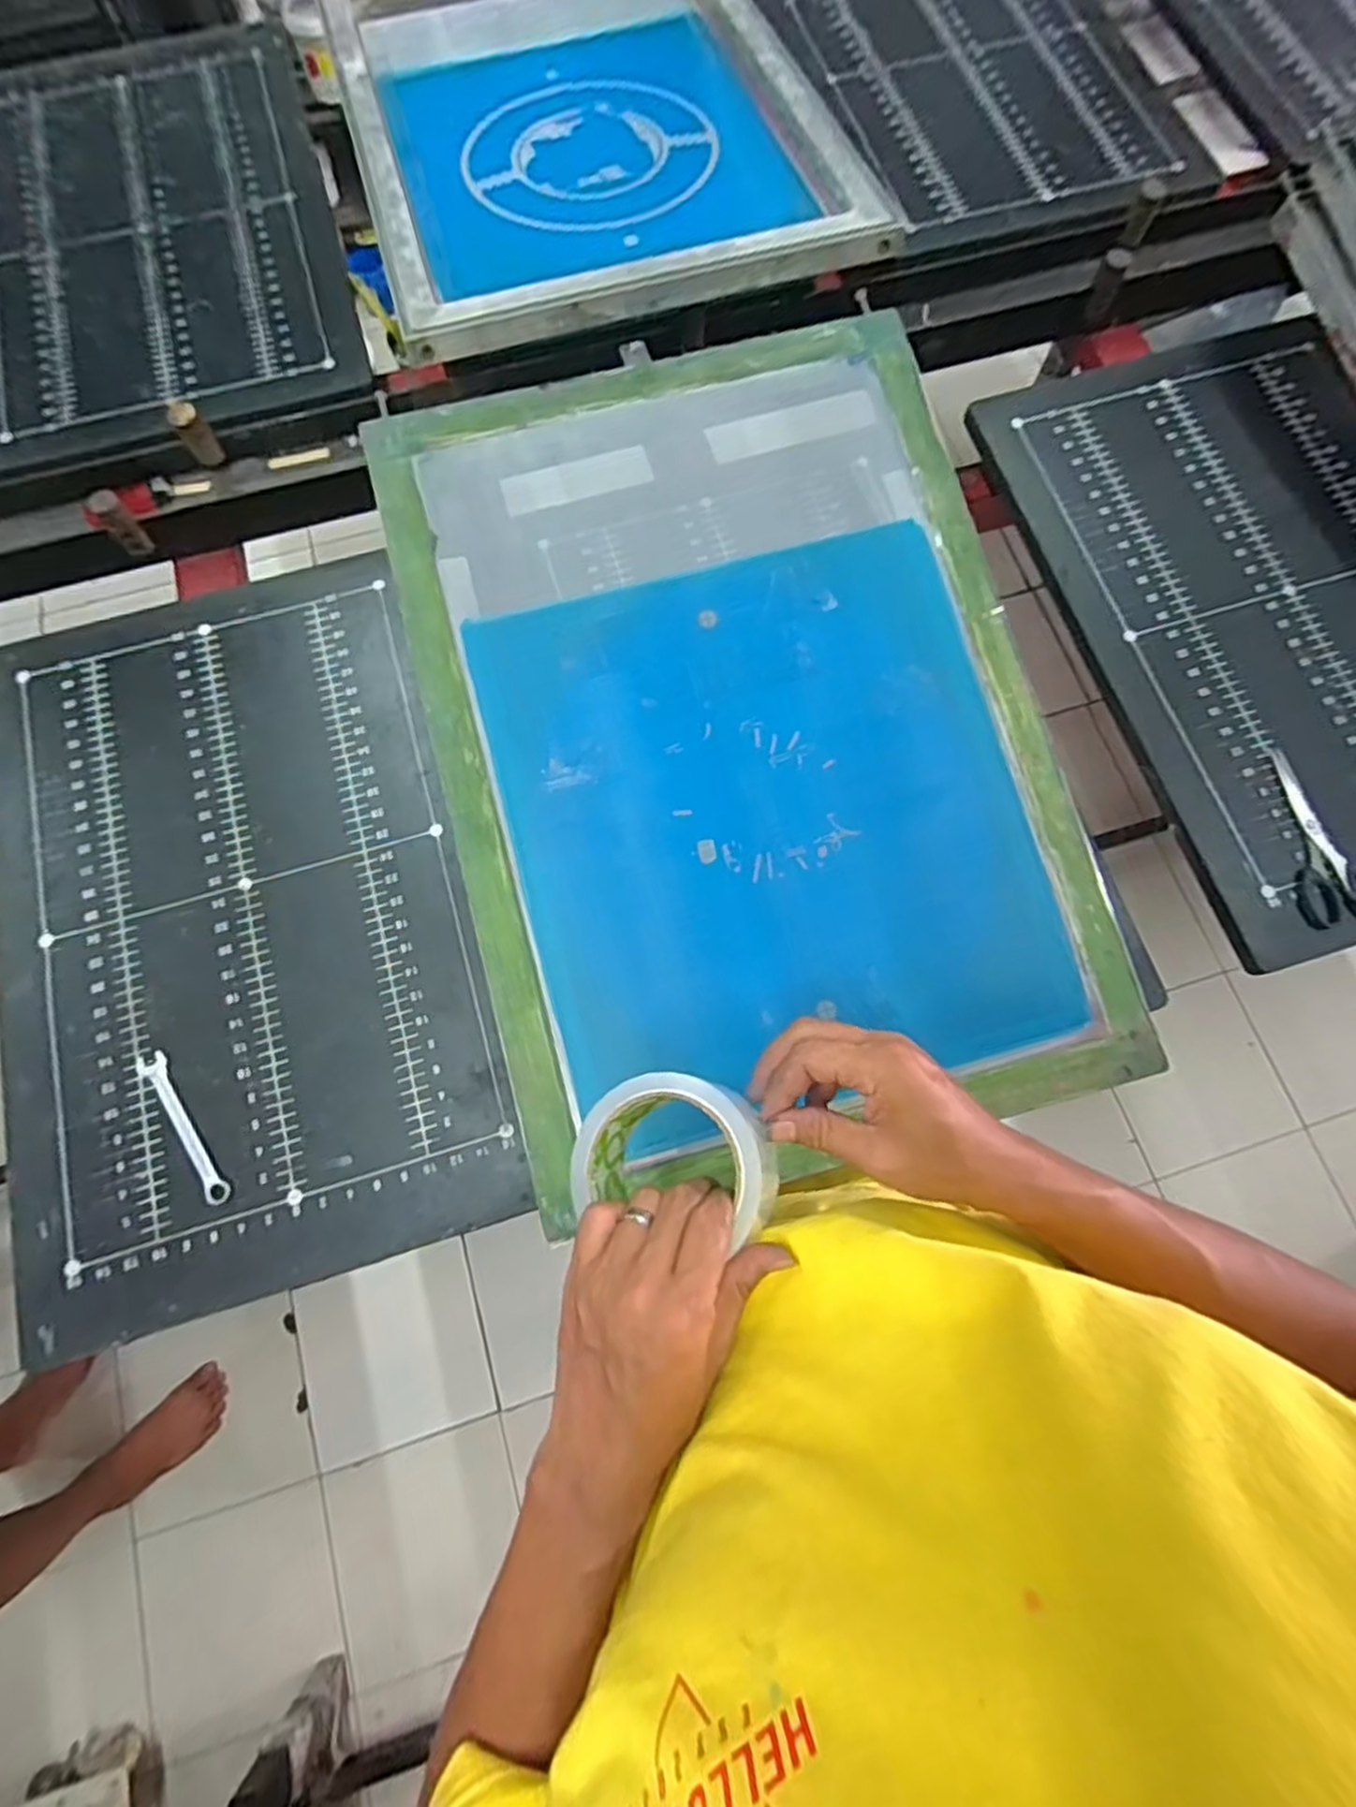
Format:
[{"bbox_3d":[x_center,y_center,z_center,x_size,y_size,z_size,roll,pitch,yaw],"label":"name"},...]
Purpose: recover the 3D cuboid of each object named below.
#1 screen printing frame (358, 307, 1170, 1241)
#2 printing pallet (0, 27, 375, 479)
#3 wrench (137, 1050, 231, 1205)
[{"bbox_3d":[0.047,-0.137,0.579,0.455,0.029,0.638,-15,81,-4],"label":"screen printing frame"},{"bbox_3d":[-0.583,-0.741,0.799,0.394,0.017,0.604,-17,74,-5],"label":"printing pallet"},{"bbox_3d":[-0.370,0.167,0.549,0.018,0.004,0.128,-35,77,-9],"label":"wrench"}]

